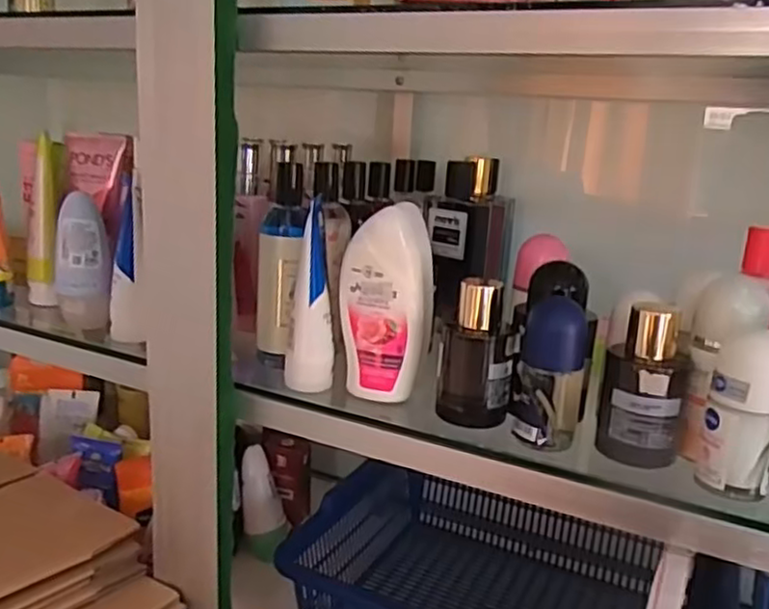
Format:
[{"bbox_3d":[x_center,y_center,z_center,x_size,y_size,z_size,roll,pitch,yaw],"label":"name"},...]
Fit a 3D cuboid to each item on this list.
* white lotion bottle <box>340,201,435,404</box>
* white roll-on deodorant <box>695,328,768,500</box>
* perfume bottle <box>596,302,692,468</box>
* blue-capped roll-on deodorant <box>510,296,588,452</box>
[{"bbox_3d":[0.002,-0.002,0.463,0.056,0.121,0.043,5,17,6],"label":"white lotion bottle"},{"bbox_3d":[0.189,0.058,0.364,0.037,0.083,0.032,13,19,30],"label":"white roll-on deodorant"},{"bbox_3d":[0.149,0.047,0.395,0.045,0.091,0.033,10,18,21],"label":"perfume bottle"},{"bbox_3d":[0.098,0.040,0.410,0.037,0.084,0.034,8,17,16],"label":"blue-capped roll-on deodorant"}]

